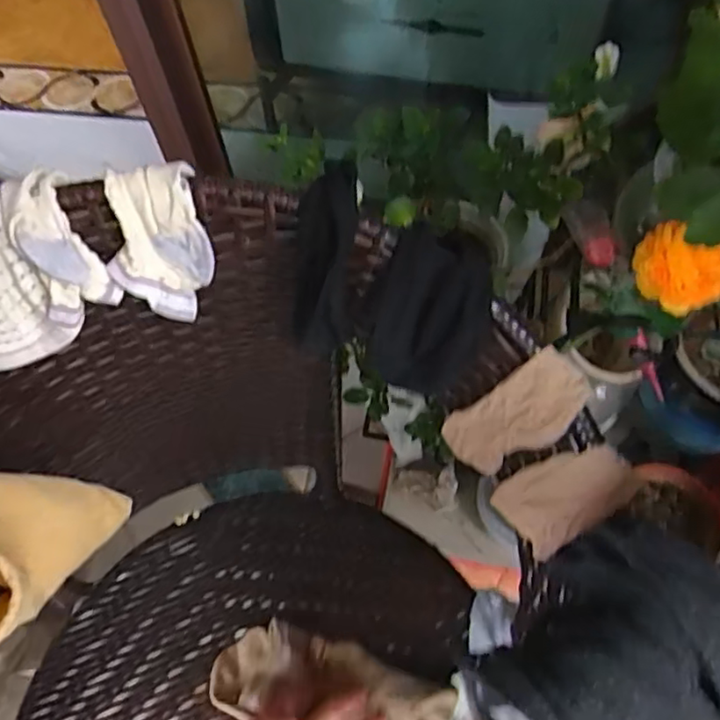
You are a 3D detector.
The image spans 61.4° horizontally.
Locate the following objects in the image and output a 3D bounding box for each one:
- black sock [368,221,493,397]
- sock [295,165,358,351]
[{"bbox_3d":[0.052,-0.032,0.420,0.073,0.038,0.109,13,98,15],"label":"black sock"},{"bbox_3d":[-0.025,-0.067,0.410,0.040,0.128,0.028,14,22,11],"label":"sock"}]

